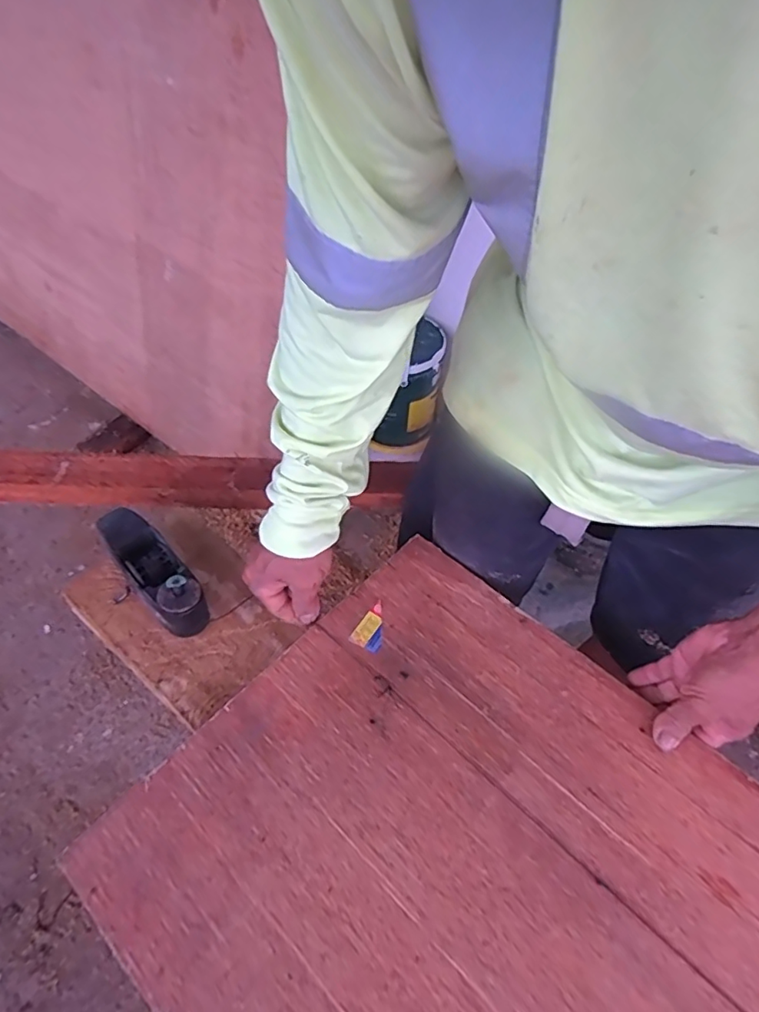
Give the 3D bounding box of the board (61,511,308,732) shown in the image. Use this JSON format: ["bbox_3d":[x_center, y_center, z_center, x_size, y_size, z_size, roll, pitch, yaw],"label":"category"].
[{"bbox_3d":[-0.188,0.094,0.532,0.209,0.011,0.146,35,54,22],"label":"board"}]

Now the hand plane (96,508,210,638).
[{"bbox_3d":[-0.214,0.059,0.514,0.047,0.050,0.149,-32,59,-29],"label":"hand plane"}]

